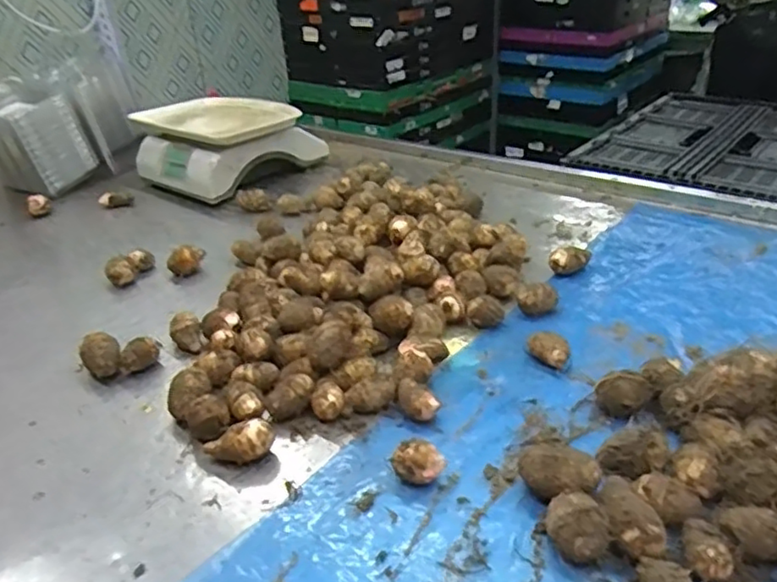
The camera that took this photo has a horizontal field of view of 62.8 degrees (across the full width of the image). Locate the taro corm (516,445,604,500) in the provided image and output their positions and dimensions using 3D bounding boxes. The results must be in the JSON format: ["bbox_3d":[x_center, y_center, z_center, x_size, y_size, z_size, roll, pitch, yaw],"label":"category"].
[{"bbox_3d":[0.134,0.148,0.499,0.059,0.037,0.041,-1,30,5],"label":"taro corm"}]

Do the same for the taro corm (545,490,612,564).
[{"bbox_3d":[0.136,0.173,0.458,0.043,0.040,0.041,6,32,17],"label":"taro corm"}]

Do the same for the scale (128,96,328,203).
[{"bbox_3d":[-0.304,-0.276,1.196,0.269,0.115,0.277,23,40,38],"label":"scale"}]

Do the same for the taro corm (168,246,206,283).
[{"bbox_3d":[-0.279,-0.043,0.879,0.053,0.033,0.035,-29,38,-35],"label":"taro corm"}]

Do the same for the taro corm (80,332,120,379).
[{"bbox_3d":[-0.308,0.073,0.684,0.037,0.042,0.041,-18,33,-22],"label":"taro corm"}]

